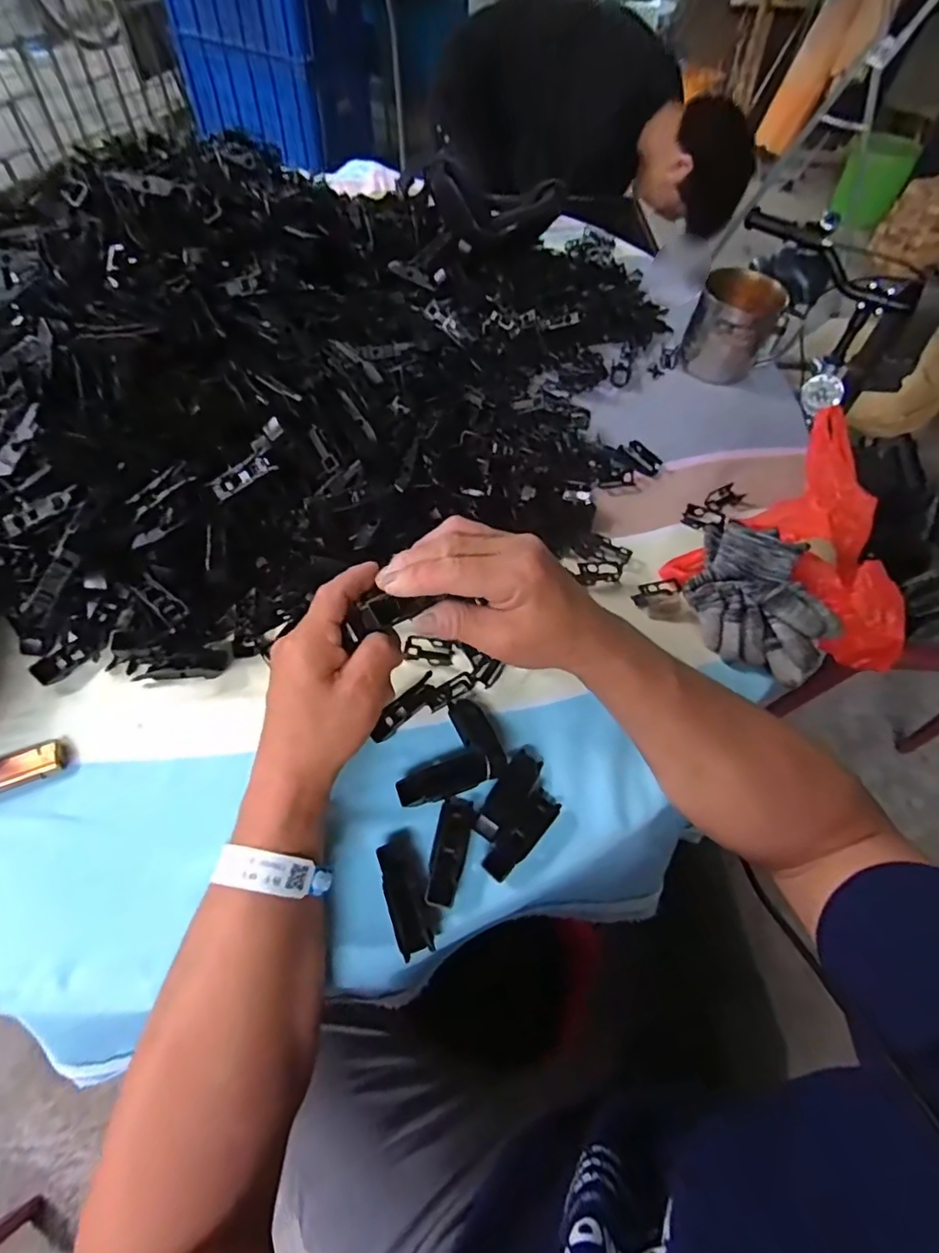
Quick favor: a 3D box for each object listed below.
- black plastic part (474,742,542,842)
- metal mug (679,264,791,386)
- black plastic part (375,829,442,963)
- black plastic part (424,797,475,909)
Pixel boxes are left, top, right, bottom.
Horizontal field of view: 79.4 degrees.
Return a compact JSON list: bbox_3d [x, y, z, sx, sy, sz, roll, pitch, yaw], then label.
[{"bbox_3d":[0.030,0.114,0.395,0.022,0.010,0.072,30,61,13],"label":"black plastic part"},{"bbox_3d":[0.304,-0.347,0.659,0.092,0.091,0.083,26,60,11],"label":"metal mug"},{"bbox_3d":[-0.040,0.167,0.359,0.027,0.013,0.072,-15,61,-14],"label":"black plastic part"},{"bbox_3d":[-0.012,0.147,0.372,0.021,0.008,0.066,12,58,3],"label":"black plastic part"}]

